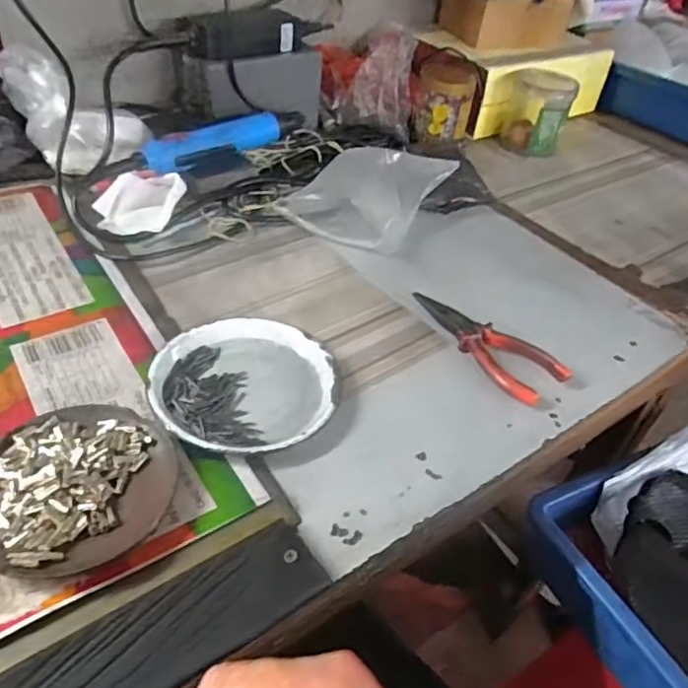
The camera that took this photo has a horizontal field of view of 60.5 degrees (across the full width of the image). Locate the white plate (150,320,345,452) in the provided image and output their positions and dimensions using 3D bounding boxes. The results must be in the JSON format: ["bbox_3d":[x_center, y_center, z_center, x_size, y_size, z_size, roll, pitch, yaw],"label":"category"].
[{"bbox_3d":[-0.071,0.028,0.432,0.130,0.014,0.129,4,41,-4],"label":"white plate"}]

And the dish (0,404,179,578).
[{"bbox_3d":[-0.159,0.081,0.347,0.110,0.025,0.109,4,41,-4],"label":"dish"}]

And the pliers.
[{"bbox_3d":[0.119,-0.005,0.494,0.050,0.018,0.144,-19,48,-27],"label":"pliers"}]

